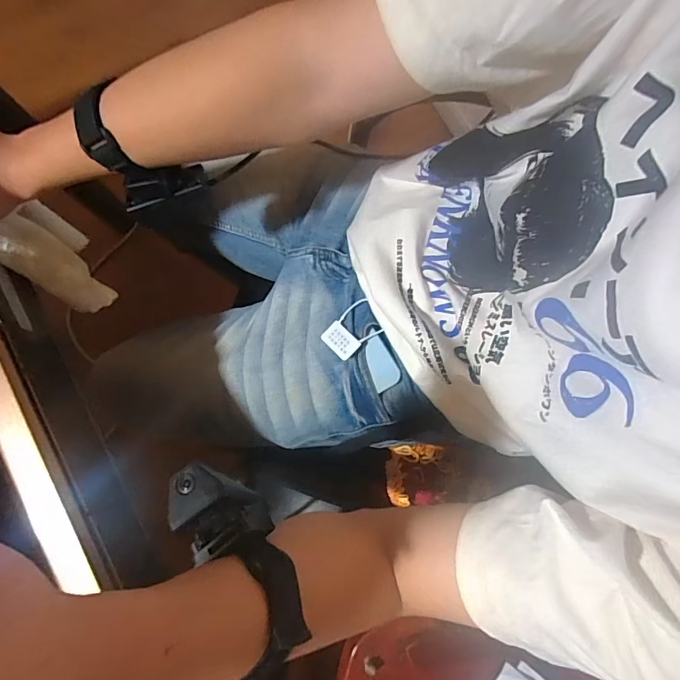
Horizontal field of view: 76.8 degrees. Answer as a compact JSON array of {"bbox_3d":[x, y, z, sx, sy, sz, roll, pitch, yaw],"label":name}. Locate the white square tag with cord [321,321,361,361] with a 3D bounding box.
[{"bbox_3d":[0.001,0.001,0.449,0.026,0.004,0.039,-47,71,2],"label":"white square tag with cord"}]

